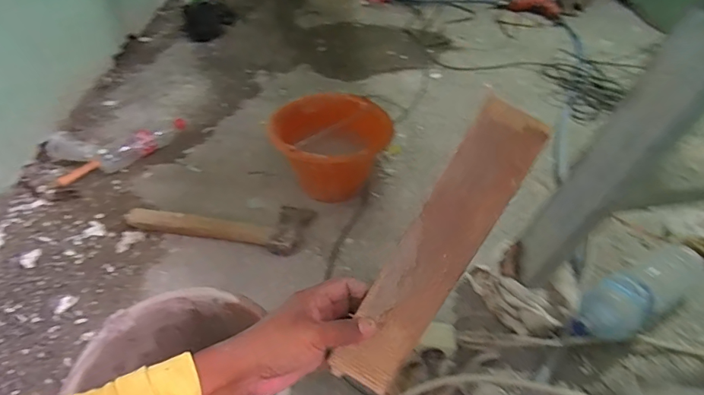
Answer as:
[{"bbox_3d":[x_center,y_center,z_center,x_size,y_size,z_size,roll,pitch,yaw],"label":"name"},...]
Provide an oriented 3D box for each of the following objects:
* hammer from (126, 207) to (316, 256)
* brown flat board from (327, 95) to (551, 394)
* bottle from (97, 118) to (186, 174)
[{"bbox_3d":[-0.273,0.049,0.921,0.368,0.034,0.119,4,43,3],"label":"hammer"},{"bbox_3d":[0.079,0.057,0.426,0.068,0.306,0.006,30,10,0],"label":"brown flat board"},{"bbox_3d":[-0.523,-0.136,1.107,0.072,0.054,0.225,26,48,24],"label":"bottle"}]

